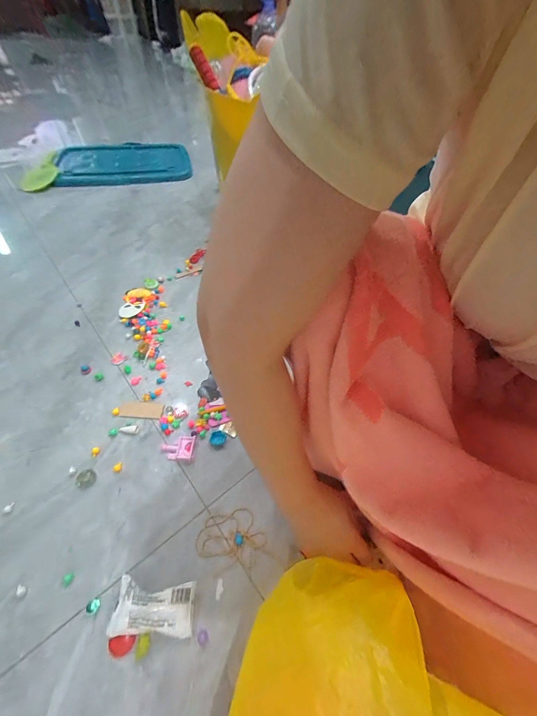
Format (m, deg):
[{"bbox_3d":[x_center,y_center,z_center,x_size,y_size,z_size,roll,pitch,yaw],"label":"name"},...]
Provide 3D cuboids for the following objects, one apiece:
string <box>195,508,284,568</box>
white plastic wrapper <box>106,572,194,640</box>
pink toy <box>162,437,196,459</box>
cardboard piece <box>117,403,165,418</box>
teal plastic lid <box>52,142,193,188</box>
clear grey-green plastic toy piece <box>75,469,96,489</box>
[{"bbox_3d":[-0.045,0.263,0.417,0.118,0.005,0.072,-2,53,-3],"label":"string"},{"bbox_3d":[-0.144,0.311,0.357,0.098,0.036,0.055,1,53,-1],"label":"white plastic wrapper"},{"bbox_3d":[-0.155,0.154,0.487,0.054,0.012,0.039,3,53,1],"label":"pink toy"},{"bbox_3d":[-0.237,0.097,0.534,0.079,0.004,0.029,4,52,-4],"label":"cardboard piece"},{"bbox_3d":[-0.619,-0.839,1.210,0.524,0.038,0.434,-9,54,-10],"label":"teal plastic lid"},{"bbox_3d":[-0.293,0.193,0.456,0.030,0.004,0.028,22,56,14],"label":"clear grey-green plastic toy piece"}]

